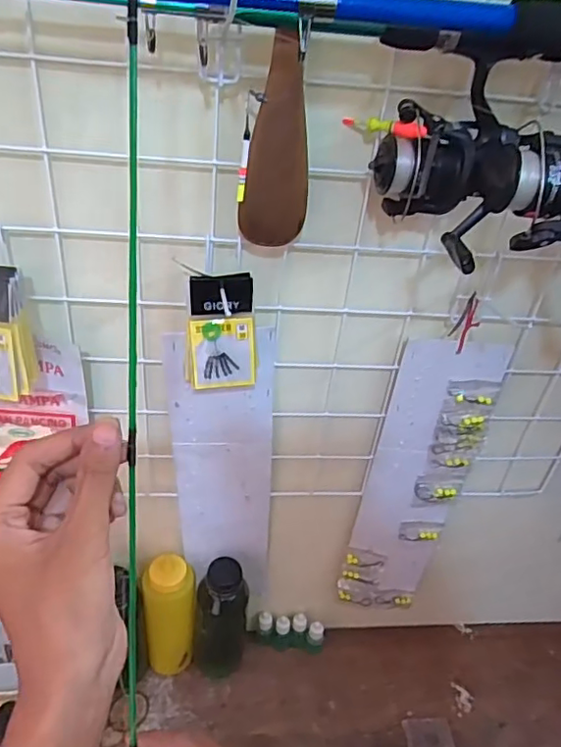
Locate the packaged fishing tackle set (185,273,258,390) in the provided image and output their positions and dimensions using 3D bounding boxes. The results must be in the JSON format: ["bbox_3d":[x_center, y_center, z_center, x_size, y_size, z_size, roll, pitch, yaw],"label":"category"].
[{"bbox_3d":[-0.047,-0.034,0.477,0.058,0.093,0.030,2,36,-6],"label":"packaged fishing tackle set"}]

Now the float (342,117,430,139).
[{"bbox_3d":[0.074,-0.175,0.409,0.013,0.014,0.064,-27,47,-37],"label":"float"}]

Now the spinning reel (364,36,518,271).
[{"bbox_3d":[0.103,-0.143,0.383,0.094,0.119,0.111,11,36,6],"label":"spinning reel"}]

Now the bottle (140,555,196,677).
[{"bbox_3d":[-0.136,0.302,0.718,0.060,0.192,0.054,1,36,-9],"label":"bottle"}]

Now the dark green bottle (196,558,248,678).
[{"bbox_3d":[-0.074,0.306,0.720,0.066,0.189,0.053,6,36,-2],"label":"dark green bottle"}]

